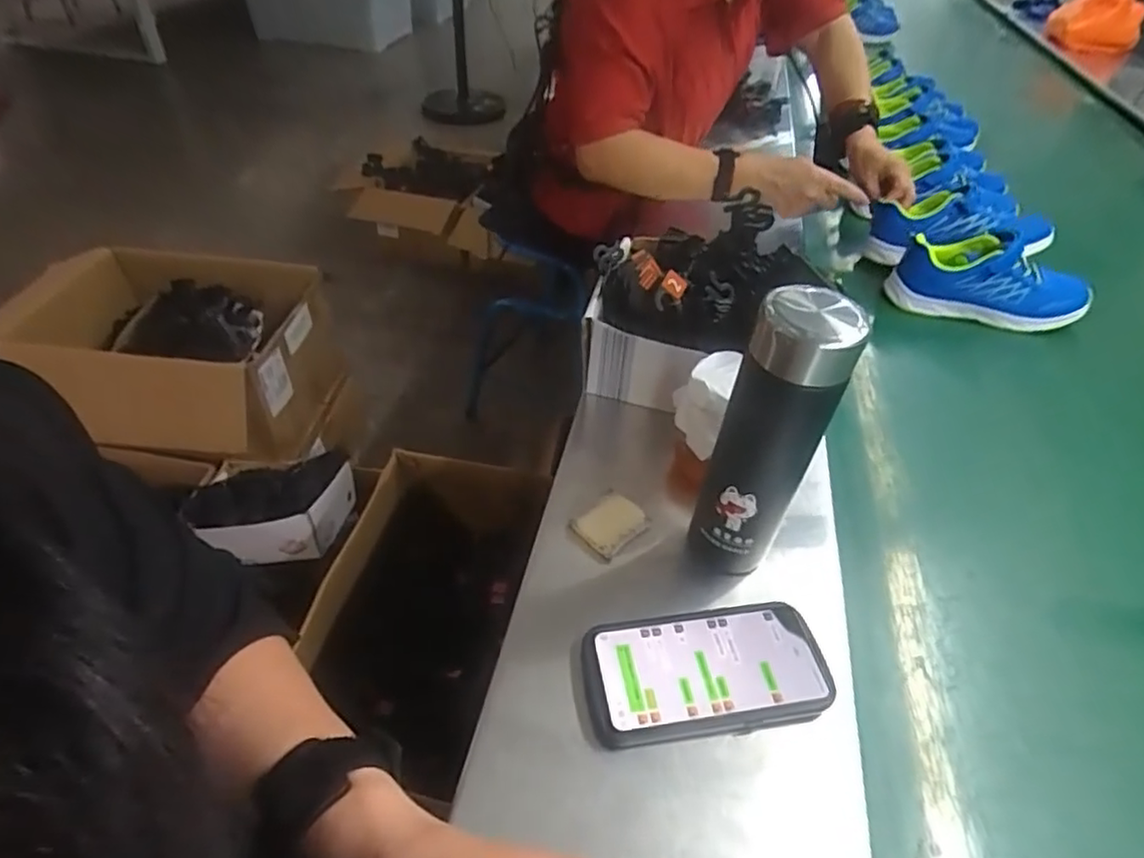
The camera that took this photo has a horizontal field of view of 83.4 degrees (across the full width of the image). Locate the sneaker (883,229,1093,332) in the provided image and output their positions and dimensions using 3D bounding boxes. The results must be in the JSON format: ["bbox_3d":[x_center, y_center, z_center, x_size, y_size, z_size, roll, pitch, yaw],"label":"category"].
[{"bbox_3d":[0.529,-0.187,0.809,0.233,0.089,0.079,17,47,12],"label":"sneaker"}]

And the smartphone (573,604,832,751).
[{"bbox_3d":[0.091,0.165,0.438,0.165,0.016,0.083,-4,46,-8],"label":"smartphone"}]

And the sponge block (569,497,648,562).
[{"bbox_3d":[0.031,0.078,0.525,0.049,0.018,0.041,-31,55,-30],"label":"sponge block"}]

